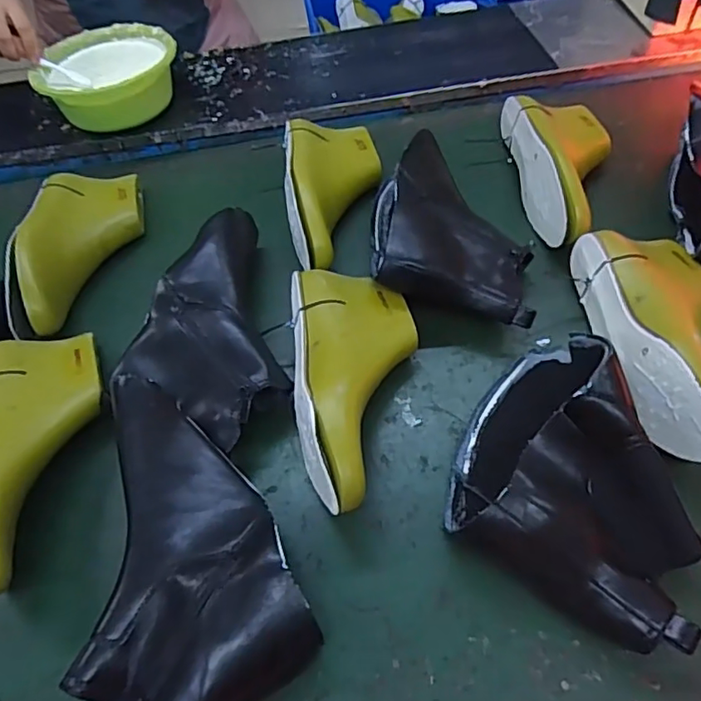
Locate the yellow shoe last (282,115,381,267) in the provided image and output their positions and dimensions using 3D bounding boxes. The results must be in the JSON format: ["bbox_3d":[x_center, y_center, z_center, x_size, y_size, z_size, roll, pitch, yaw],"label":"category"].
[{"bbox_3d":[-0.019,-0.191,0.653,0.109,0.074,0.237,-6,54,2],"label":"yellow shoe last"}]

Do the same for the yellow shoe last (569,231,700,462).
[{"bbox_3d":[0.295,-0.019,0.515,0.113,0.072,0.243,-5,56,2],"label":"yellow shoe last"}]

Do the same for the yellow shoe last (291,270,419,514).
[{"bbox_3d":[0.005,0.025,0.509,0.111,0.081,0.236,-5,56,2],"label":"yellow shoe last"}]

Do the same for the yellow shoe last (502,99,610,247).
[{"bbox_3d":[0.257,-0.222,0.664,0.110,0.081,0.250,-5,55,3],"label":"yellow shoe last"}]

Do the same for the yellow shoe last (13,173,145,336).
[{"bbox_3d":[-0.300,-0.127,0.651,0.107,0.083,0.228,-14,55,-4],"label":"yellow shoe last"}]

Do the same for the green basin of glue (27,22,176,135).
[{"bbox_3d":[-0.334,-0.386,0.806,0.176,0.077,0.163,-3,55,4],"label":"green basin of glue"}]

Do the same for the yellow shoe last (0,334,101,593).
[{"bbox_3d":[-0.276,0.082,0.499,0.104,0.072,0.236,-18,57,-7],"label":"yellow shoe last"}]

